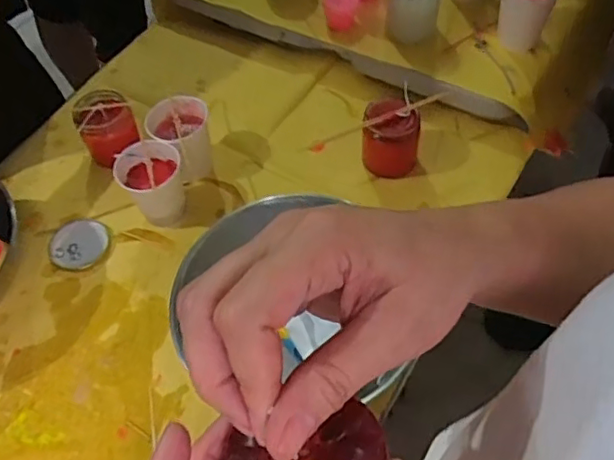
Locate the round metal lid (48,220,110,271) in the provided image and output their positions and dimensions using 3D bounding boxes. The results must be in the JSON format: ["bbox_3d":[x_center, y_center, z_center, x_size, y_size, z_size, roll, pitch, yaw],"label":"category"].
[{"bbox_3d":[-0.277,0.016,0.740,0.072,0.004,0.069,-1,57,2],"label":"round metal lid"}]

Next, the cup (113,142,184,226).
[{"bbox_3d":[-0.183,-0.050,0.741,0.076,0.089,0.076,-1,57,2],"label":"cup"}]

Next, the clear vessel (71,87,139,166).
[{"bbox_3d":[-0.259,-0.134,0.789,0.067,0.074,0.063,-1,57,2],"label":"clear vessel"}]

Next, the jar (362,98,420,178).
[{"bbox_3d":[0.104,-0.115,0.757,0.066,0.083,0.062,-1,57,2],"label":"jar"}]

